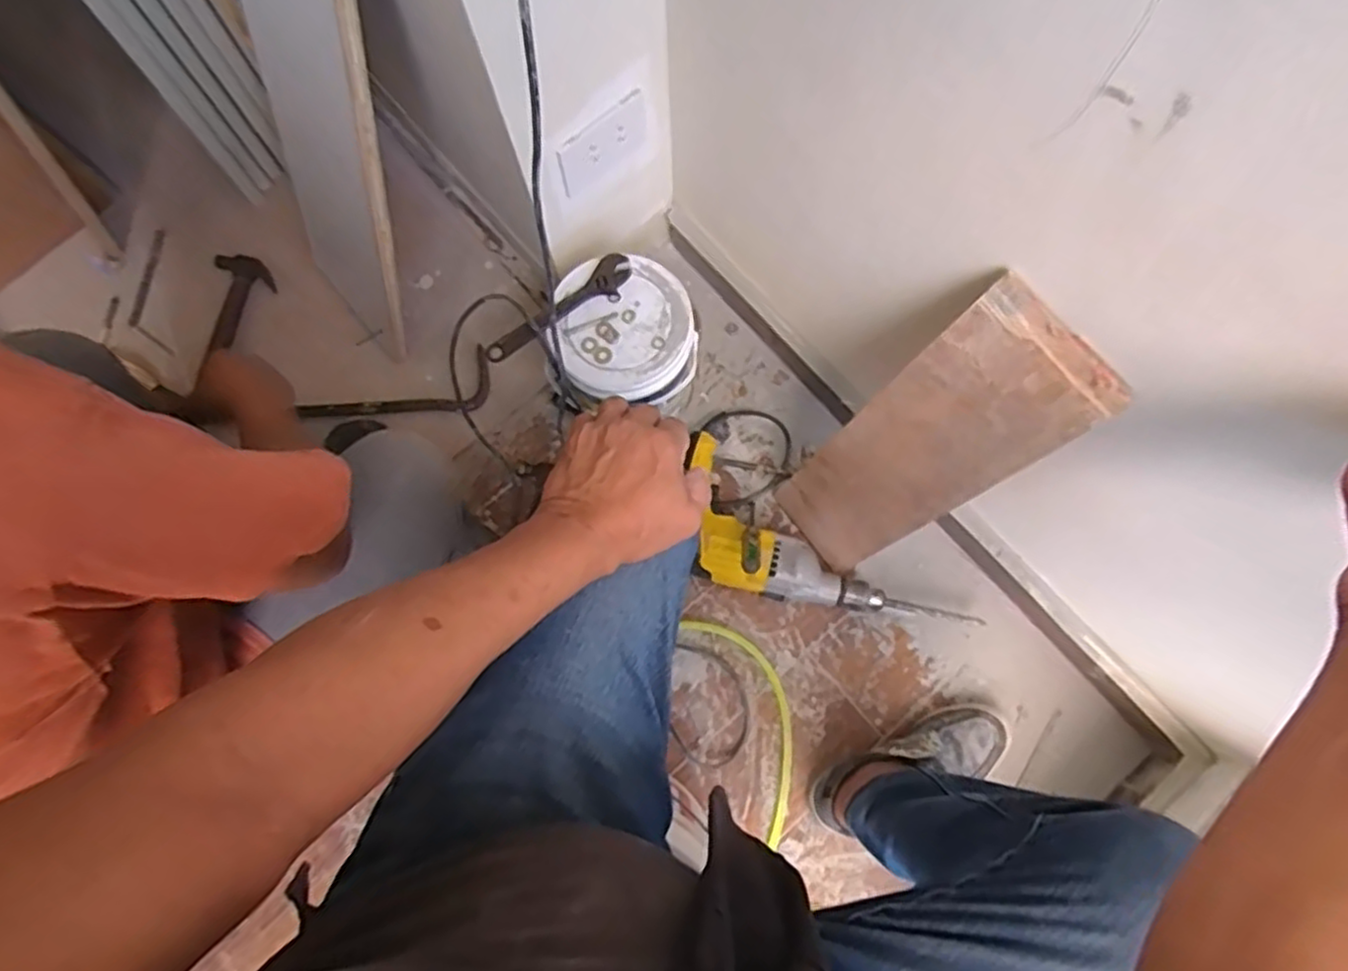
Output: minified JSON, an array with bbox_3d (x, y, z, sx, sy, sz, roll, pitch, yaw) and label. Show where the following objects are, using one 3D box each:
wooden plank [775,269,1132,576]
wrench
[{"bbox_3d":[0.245,-0.023,0.758,0.019,0.469,0.145,-35,81,-26],"label":"wooden plank"},{"bbox_3d":[-0.130,-0.200,0.838,0.195,0.024,0.045,-37,81,-8],"label":"wrench"}]

